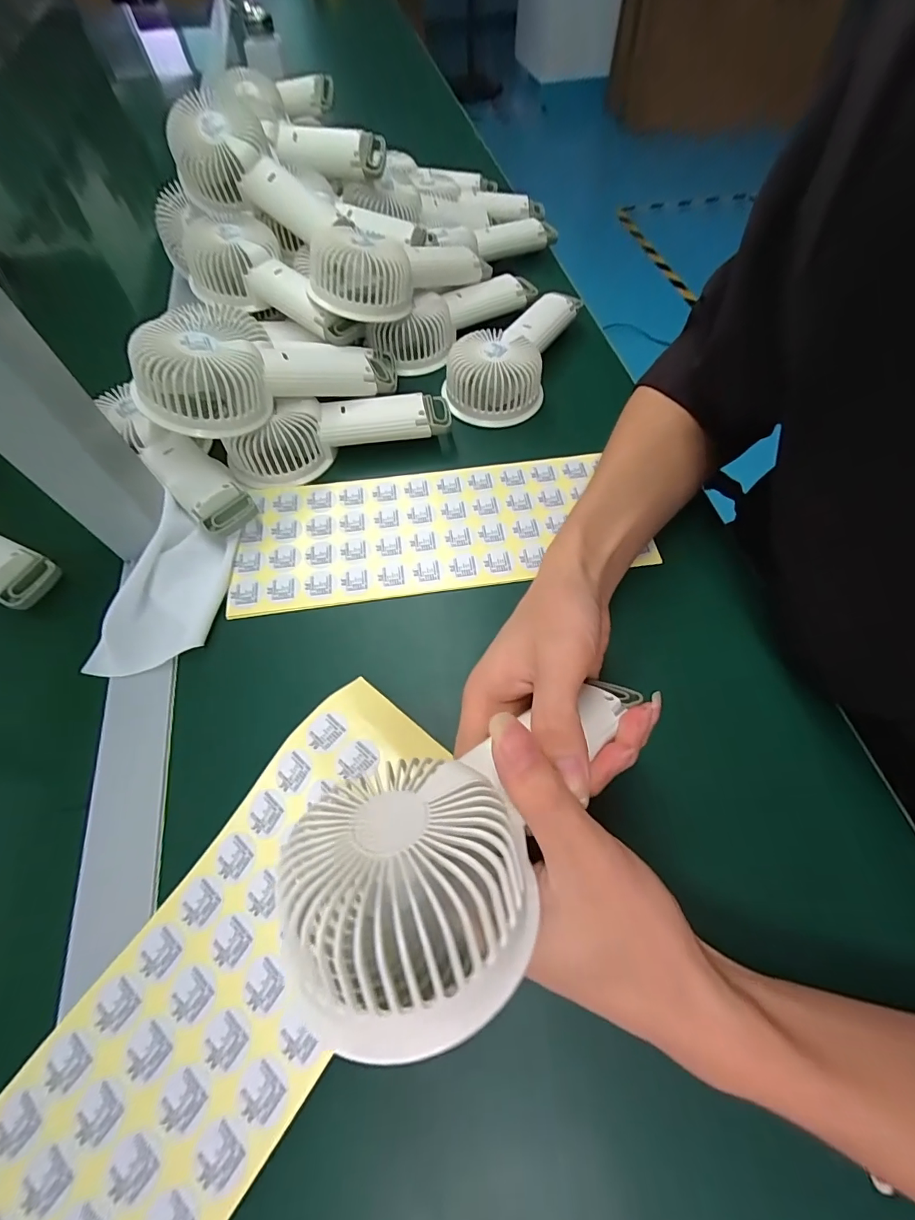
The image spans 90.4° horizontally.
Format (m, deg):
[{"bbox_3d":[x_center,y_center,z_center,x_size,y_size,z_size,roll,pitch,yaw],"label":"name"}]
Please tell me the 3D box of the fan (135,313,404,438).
[{"bbox_3d":[-0.131,-0.184,0.352,0.204,0.049,0.069,-22,62,-31],"label":"fan"}]

